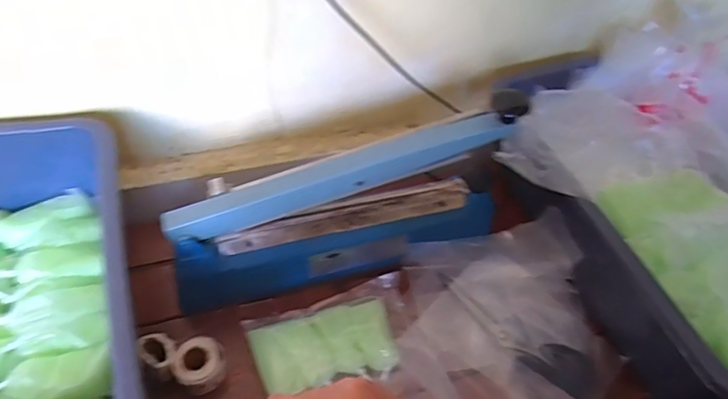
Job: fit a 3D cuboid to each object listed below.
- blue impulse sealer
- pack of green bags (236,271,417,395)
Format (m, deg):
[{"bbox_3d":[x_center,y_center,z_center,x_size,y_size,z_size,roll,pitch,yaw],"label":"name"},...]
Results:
[{"bbox_3d":[-0.023,-0.003,0.577,0.391,0.167,0.085,-11,48,-17],"label":"blue impulse sealer"},{"bbox_3d":[-0.026,0.146,0.553,0.186,0.024,0.102,-10,48,-16],"label":"pack of green bags"}]

